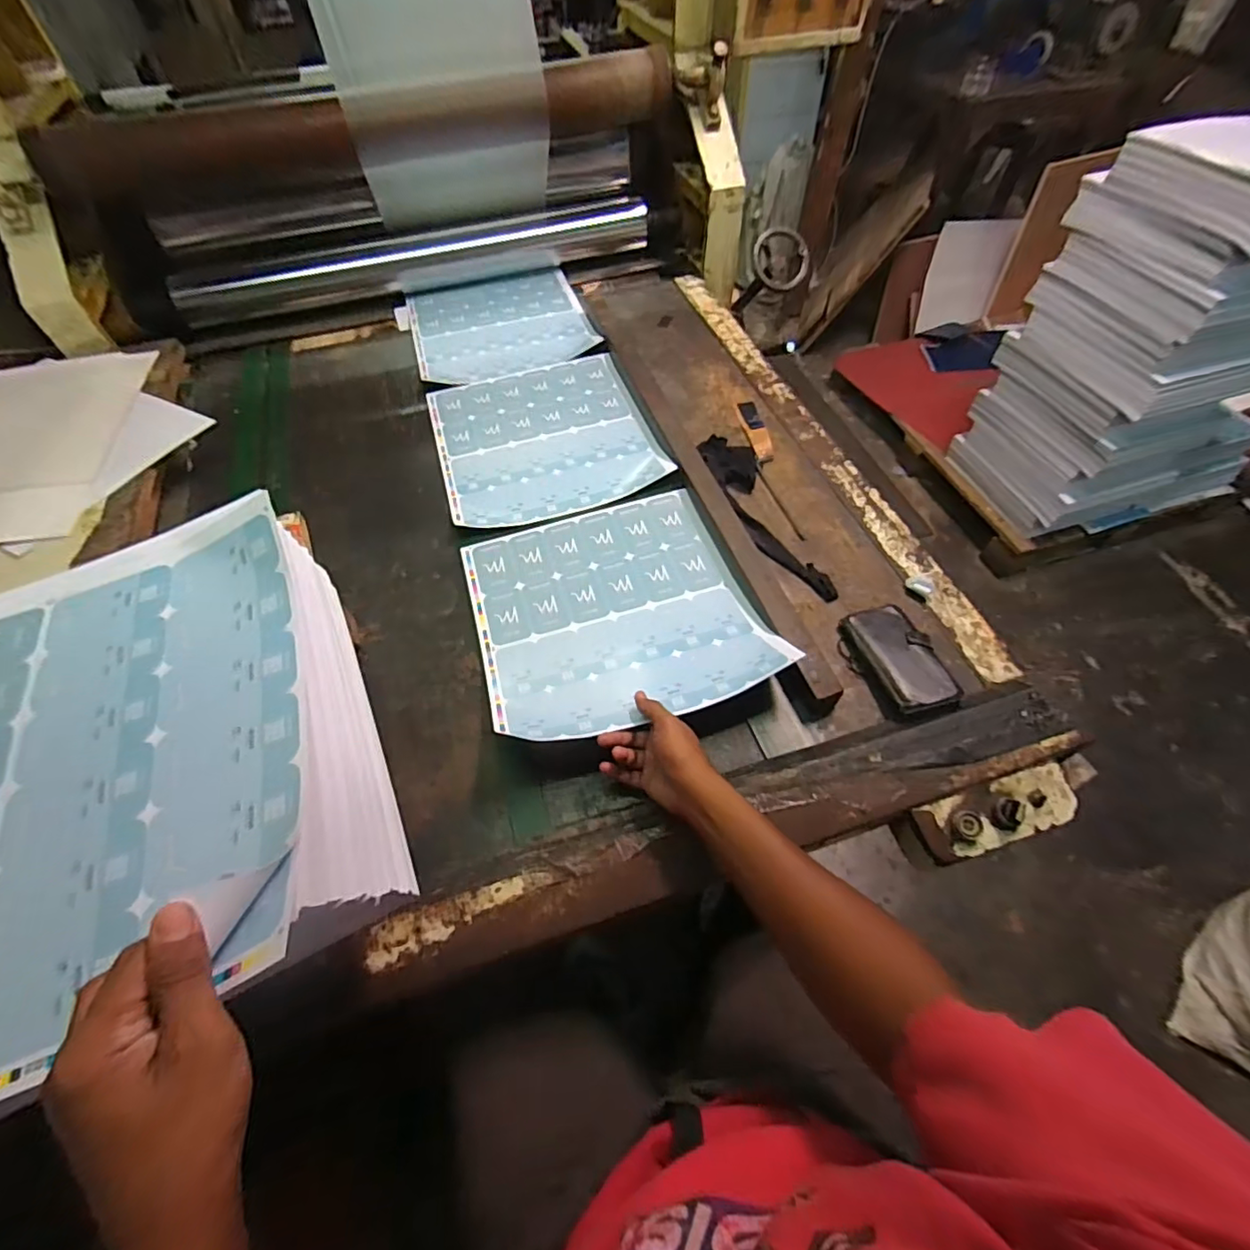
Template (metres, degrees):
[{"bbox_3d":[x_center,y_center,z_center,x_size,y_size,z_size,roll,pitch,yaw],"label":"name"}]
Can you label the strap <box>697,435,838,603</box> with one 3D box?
[{"bbox_3d":[0.204,-0.175,0.867,0.092,0.031,0.348,-15,57,-7],"label":"strap"}]

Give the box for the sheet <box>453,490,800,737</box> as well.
[{"bbox_3d":[-0.019,-0.032,0.761,0.354,0.071,0.375,-17,57,-8],"label":"sheet"}]

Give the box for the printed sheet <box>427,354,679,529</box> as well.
[{"bbox_3d":[-0.141,-0.329,0.993,0.350,0.012,0.377,-16,57,-8],"label":"printed sheet"}]

